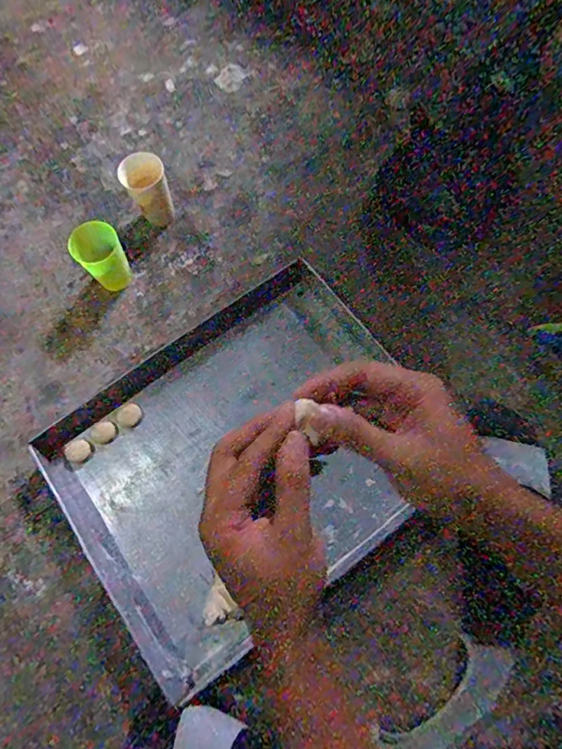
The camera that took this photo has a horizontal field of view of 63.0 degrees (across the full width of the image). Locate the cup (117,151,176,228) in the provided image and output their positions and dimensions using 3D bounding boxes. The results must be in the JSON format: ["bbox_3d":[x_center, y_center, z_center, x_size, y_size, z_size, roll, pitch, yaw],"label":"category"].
[{"bbox_3d":[-0.224,-0.305,0.793,0.070,0.114,0.083,-20,71,-7],"label":"cup"}]

